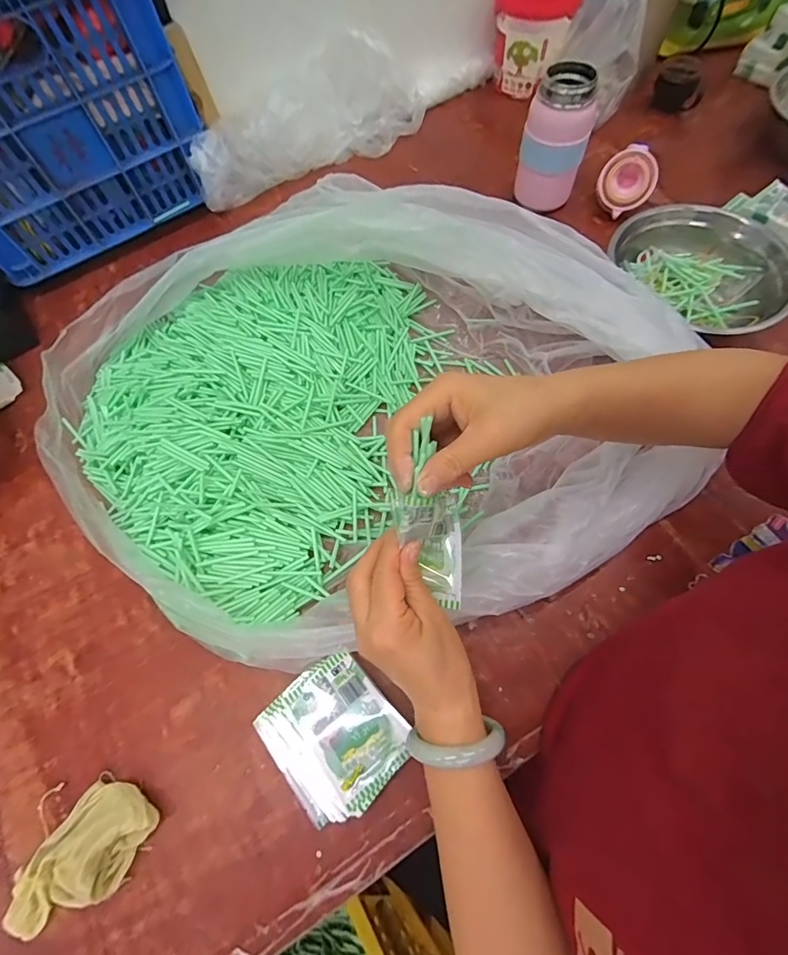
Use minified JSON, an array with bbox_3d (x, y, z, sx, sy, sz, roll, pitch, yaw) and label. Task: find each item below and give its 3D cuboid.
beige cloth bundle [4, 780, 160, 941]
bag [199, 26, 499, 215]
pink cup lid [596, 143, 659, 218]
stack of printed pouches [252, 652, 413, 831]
[{"bbox_3d":[-0.245,0.298,0.340,0.068,0.026,0.113,32,71,16],"label":"beige cloth bundle"},{"bbox_3d":[-0.070,-0.604,0.700,0.561,0.115,0.119,-33,68,-12],"label":"bag"},{"bbox_3d":[0.327,-0.416,0.617,0.071,0.073,0.028,49,40,-8],"label":"pink cup lid"},{"bbox_3d":[-0.051,0.217,0.371,0.102,0.026,0.108,-42,70,-15],"label":"stack of printed pouches"}]

